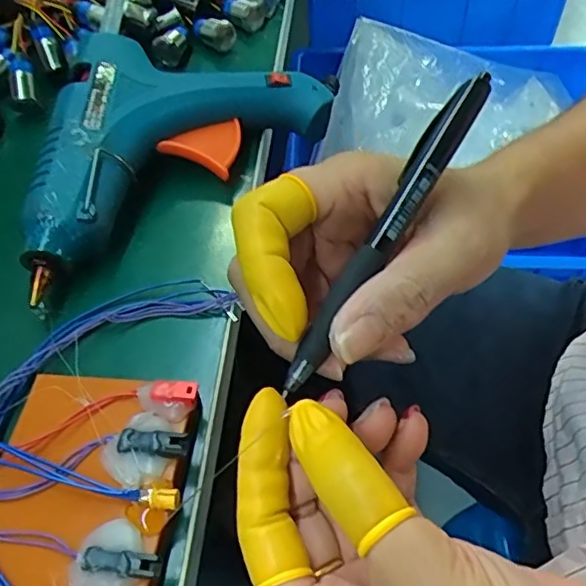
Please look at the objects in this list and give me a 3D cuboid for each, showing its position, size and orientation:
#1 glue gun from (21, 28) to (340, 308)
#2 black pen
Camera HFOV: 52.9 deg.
[{"bbox_3d":[-0.080,-0.100,0.336,0.206,0.041,0.129,-32,56,-19],"label":"glue gun"},{"bbox_3d":[0.034,-0.025,0.214,0.014,0.009,0.138,29,80,25],"label":"black pen"}]

